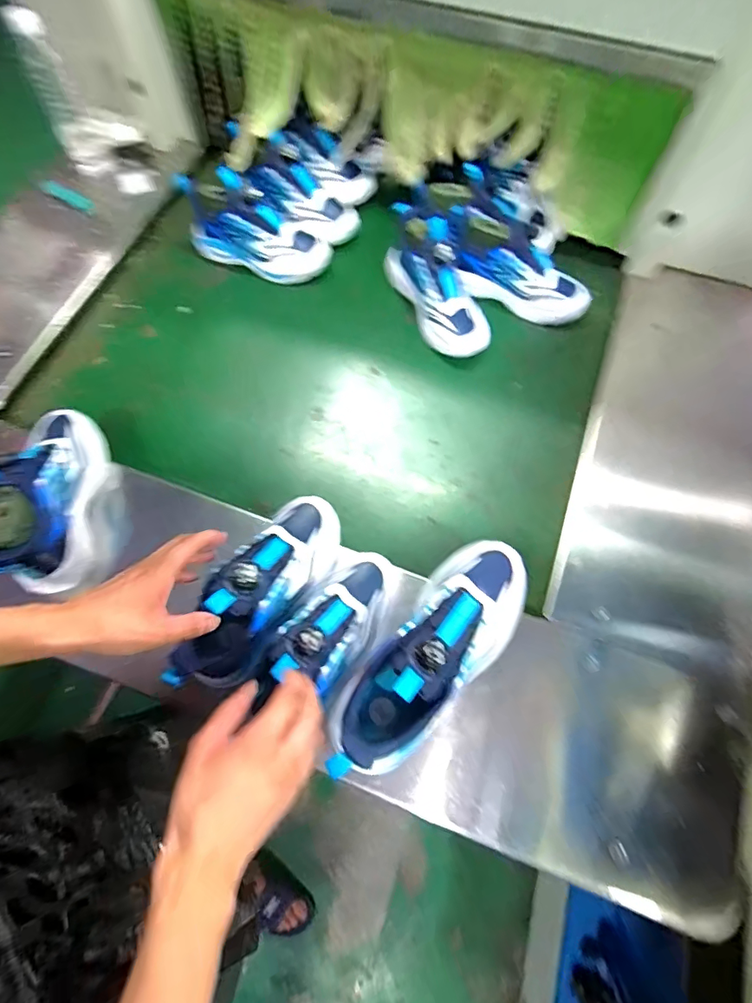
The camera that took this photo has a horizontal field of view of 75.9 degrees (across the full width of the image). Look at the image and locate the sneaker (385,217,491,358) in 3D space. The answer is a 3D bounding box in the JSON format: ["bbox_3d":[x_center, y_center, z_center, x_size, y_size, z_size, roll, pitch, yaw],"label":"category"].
[{"bbox_3d":[0.095,-0.337,0.730,0.092,0.133,0.220,-19,69,-8],"label":"sneaker"}]

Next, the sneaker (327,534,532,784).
[{"bbox_3d":[0.064,0.146,0.484,0.097,0.105,0.279,39,72,14],"label":"sneaker"}]

